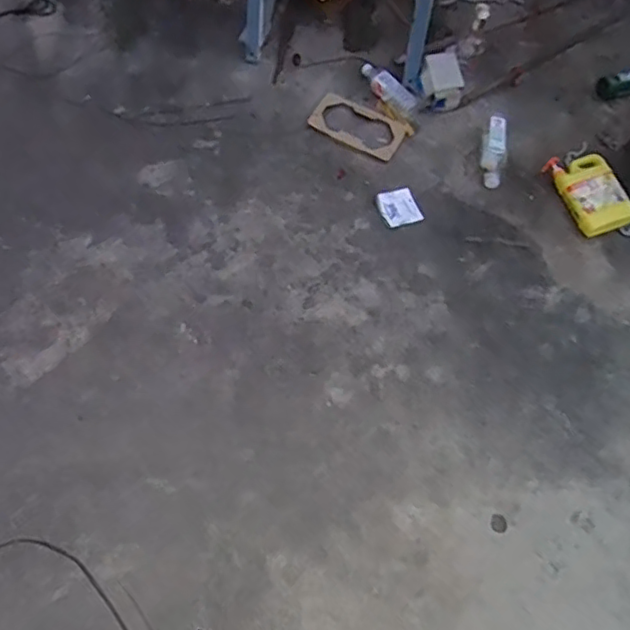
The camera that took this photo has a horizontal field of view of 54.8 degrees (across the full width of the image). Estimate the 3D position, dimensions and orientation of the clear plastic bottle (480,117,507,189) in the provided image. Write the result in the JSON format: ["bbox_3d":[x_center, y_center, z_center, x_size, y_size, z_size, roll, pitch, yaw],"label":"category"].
[{"bbox_3d":[0.505,-0.459,1.721,0.066,0.045,0.212,9,77,1],"label":"clear plastic bottle"}]

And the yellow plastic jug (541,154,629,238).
[{"bbox_3d":[0.763,-0.342,1.684,0.147,0.063,0.260,-29,69,19],"label":"yellow plastic jug"}]

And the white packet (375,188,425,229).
[{"bbox_3d":[0.230,-0.295,1.668,0.109,0.013,0.104,-18,65,-14],"label":"white packet"}]

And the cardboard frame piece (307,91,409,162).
[{"bbox_3d":[0.124,-0.547,1.758,0.264,0.016,0.153,27,63,9],"label":"cardboard frame piece"}]

